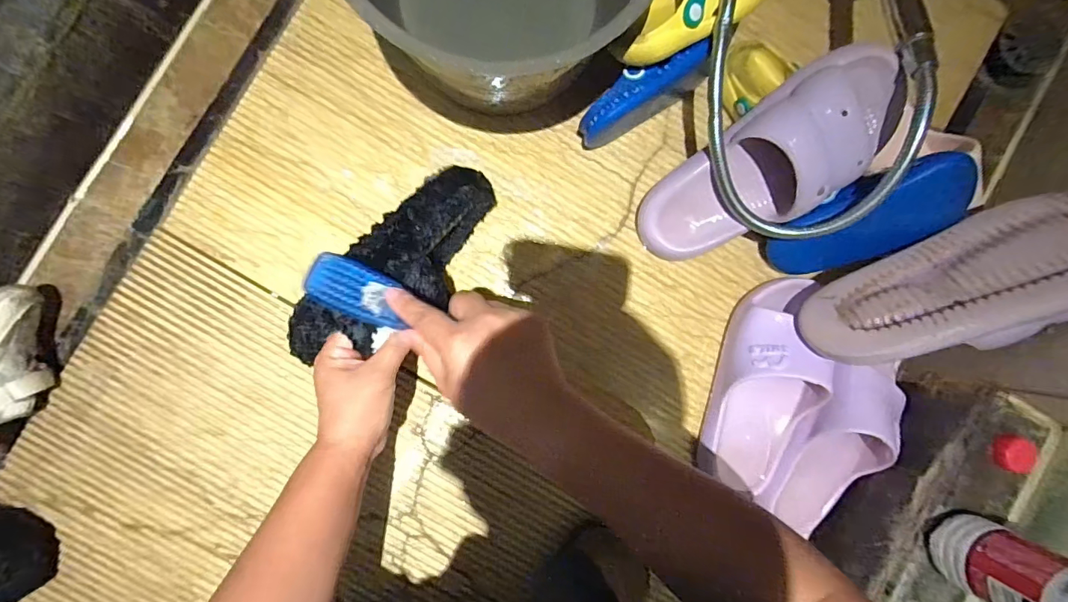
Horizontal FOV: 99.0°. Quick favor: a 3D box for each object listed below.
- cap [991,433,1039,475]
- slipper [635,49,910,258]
[{"bbox_3d":[0.441,0.140,0.418,0.034,0.012,0.033,0,90,-4],"label":"cap"},{"bbox_3d":[0.224,-0.129,0.439,0.267,0.076,0.109,-35,91,23],"label":"slipper"}]

